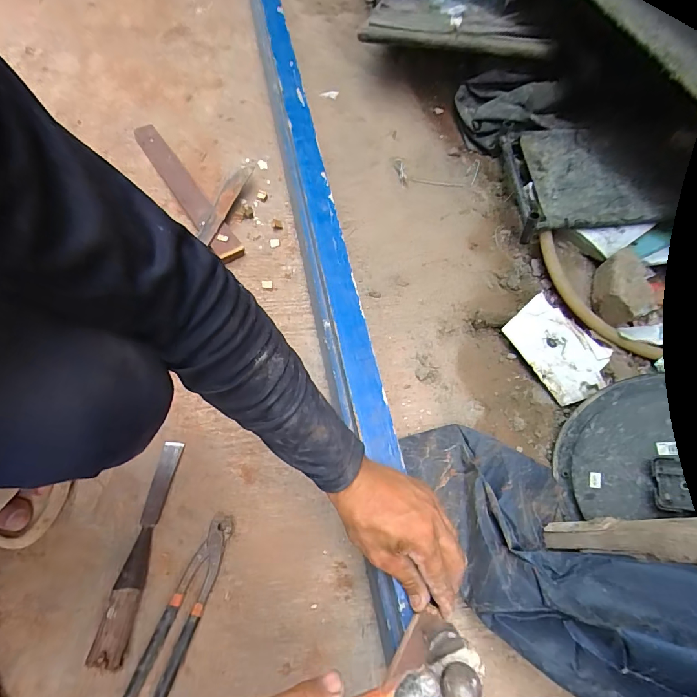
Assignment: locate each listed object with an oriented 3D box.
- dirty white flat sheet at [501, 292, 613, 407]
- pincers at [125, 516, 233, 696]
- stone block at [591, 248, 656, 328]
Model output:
[{"bbox_3d":[0.332,0.001,0.617,0.111,0.012,0.160,-40,73,-4],"label":"dirty white flat sheet"},{"bbox_3d":[-0.195,0.315,0.458,0.042,0.023,0.214,18,65,5],"label":"pincers"},{"bbox_3d":[0.446,-0.098,0.626,0.070,0.065,0.120,19,65,5],"label":"stone block"}]

